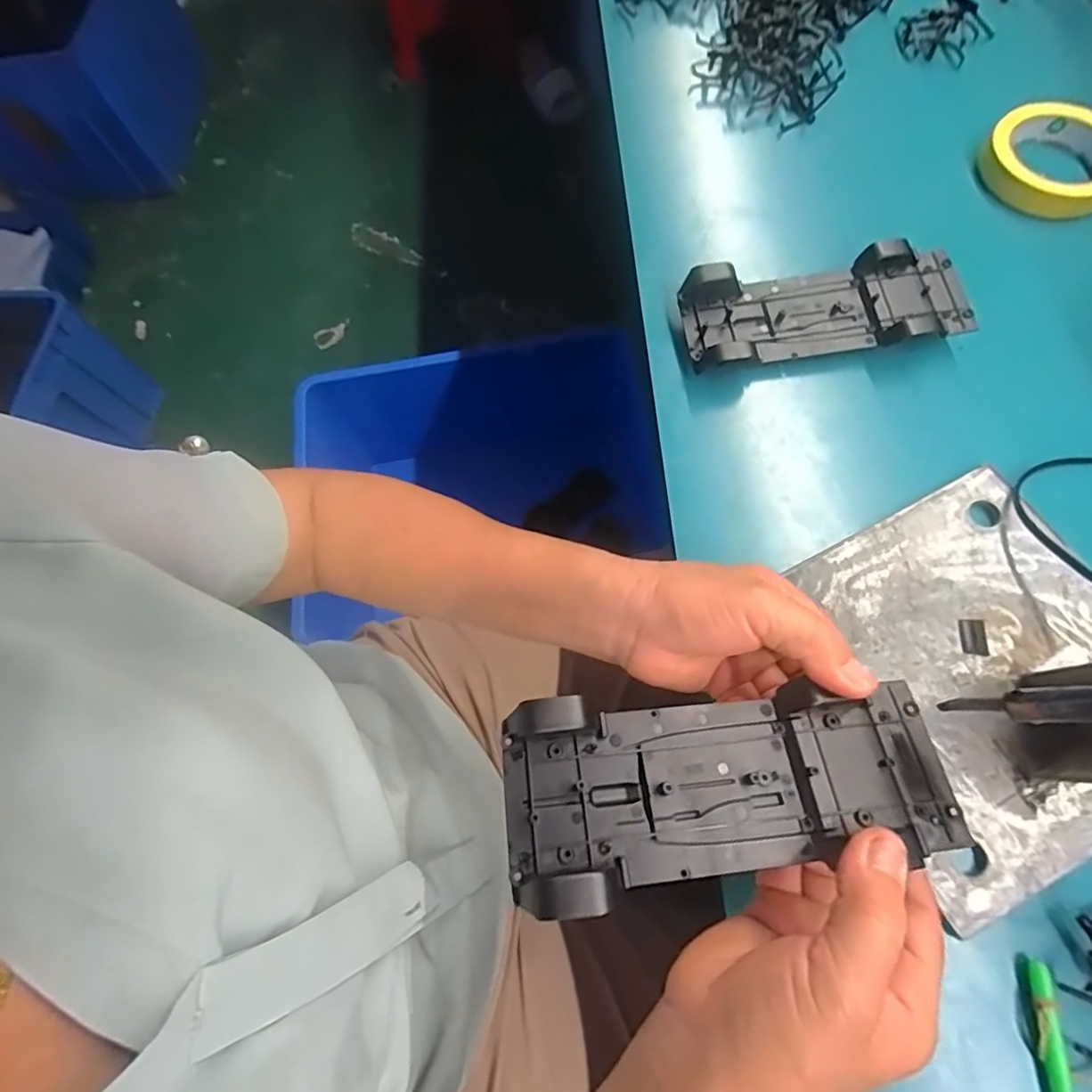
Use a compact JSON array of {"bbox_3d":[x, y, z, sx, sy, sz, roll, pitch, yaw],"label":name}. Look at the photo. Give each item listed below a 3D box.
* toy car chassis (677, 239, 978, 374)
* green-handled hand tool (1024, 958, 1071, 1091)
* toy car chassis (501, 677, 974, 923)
[{"bbox_3d":[0.195,-0.166,0.398,0.191,0.034,0.074,-8,69,3],"label":"toy car chassis"},{"bbox_3d":[0.233,0.255,0.253,0.010,0.015,0.113,1,70,6],"label":"green-handled hand tool"},{"bbox_3d":[0.079,0.099,0.240,0.191,0.027,0.074,-4,72,-6],"label":"toy car chassis"}]

